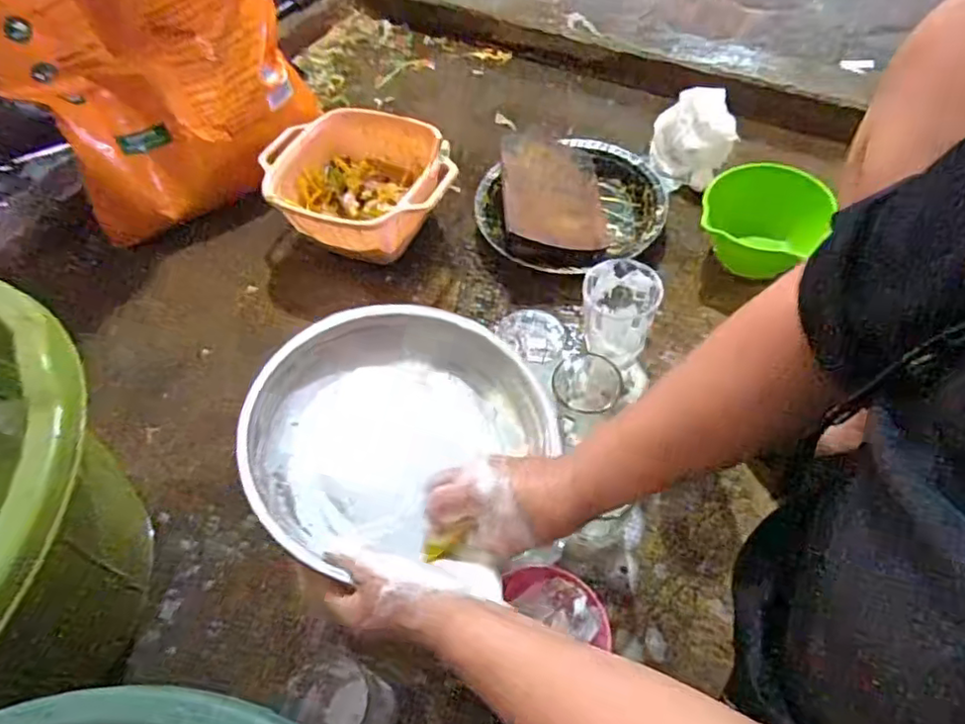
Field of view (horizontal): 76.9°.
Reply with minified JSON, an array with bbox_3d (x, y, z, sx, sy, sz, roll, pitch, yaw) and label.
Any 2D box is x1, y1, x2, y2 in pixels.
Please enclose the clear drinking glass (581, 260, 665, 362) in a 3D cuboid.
[{"bbox_3d":[0.150,-0.059,0.664,0.071,0.078,0.081,-9,56,1],"label":"clear drinking glass"}]

